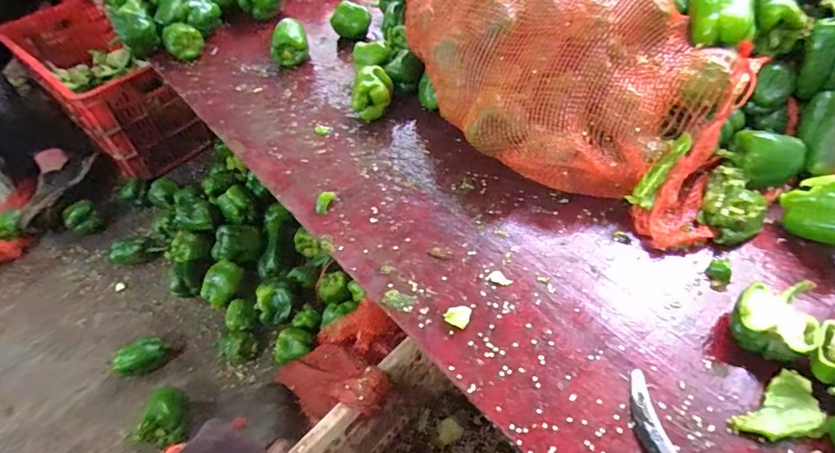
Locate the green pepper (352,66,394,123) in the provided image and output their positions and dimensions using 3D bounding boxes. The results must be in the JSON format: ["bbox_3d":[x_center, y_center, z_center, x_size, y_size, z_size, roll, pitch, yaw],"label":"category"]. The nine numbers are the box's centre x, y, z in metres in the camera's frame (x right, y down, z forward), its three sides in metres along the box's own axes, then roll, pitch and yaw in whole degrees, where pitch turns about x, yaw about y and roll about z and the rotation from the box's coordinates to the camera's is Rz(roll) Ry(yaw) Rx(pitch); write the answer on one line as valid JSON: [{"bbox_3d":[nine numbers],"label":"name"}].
[{"bbox_3d":[-0.076,-0.223,0.790,0.069,0.072,0.065,-7,51,-2],"label":"green pepper"}]

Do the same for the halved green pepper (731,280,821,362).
[{"bbox_3d":[0.385,0.101,0.503,0.090,0.049,0.074,-33,57,-22],"label":"halved green pepper"}]

